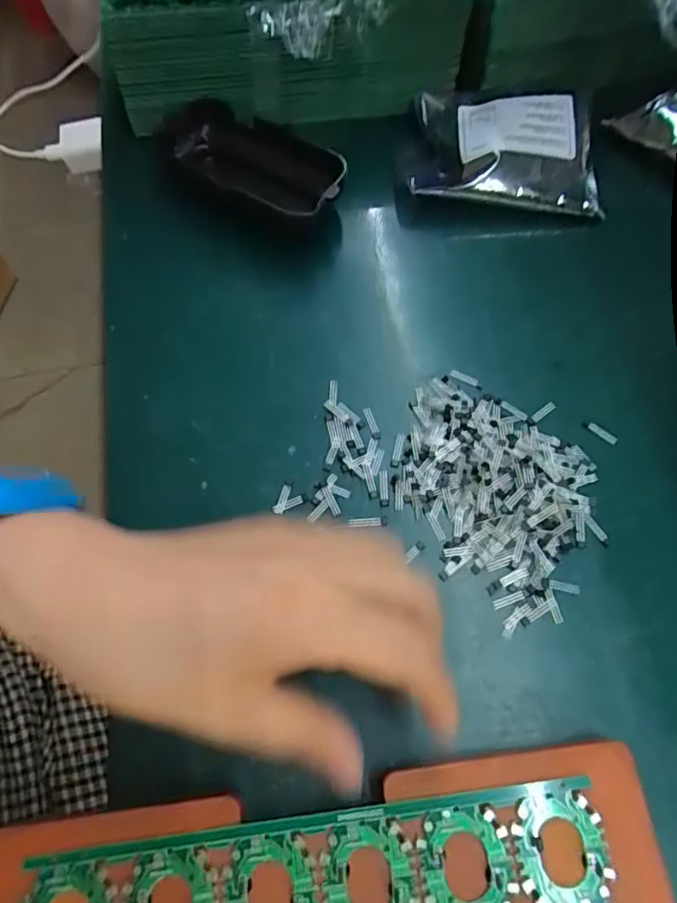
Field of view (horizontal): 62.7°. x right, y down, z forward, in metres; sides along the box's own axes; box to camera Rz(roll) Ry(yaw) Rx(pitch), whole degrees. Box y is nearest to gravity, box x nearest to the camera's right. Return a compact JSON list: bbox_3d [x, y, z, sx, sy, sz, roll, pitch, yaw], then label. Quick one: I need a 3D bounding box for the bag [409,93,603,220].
[{"bbox_3d":[0.101,-0.182,0.336,0.115,0.035,0.084,11,65,2],"label":"bag"}]

